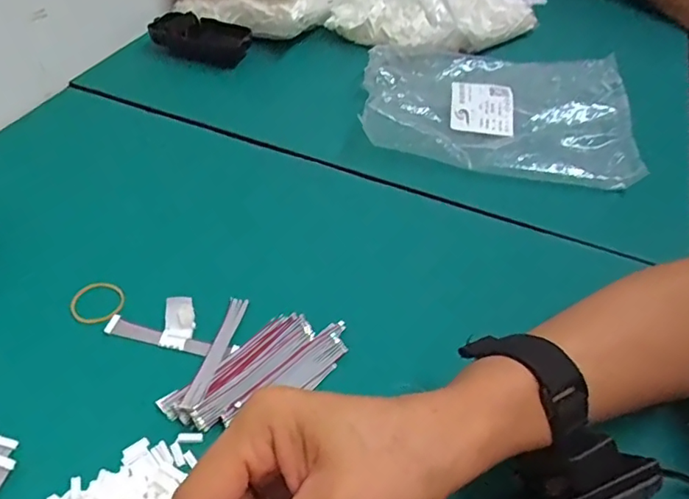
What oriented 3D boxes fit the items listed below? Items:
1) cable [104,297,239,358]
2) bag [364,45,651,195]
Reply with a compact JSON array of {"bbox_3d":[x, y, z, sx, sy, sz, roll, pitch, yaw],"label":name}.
[{"bbox_3d":[-0.111,0.048,0.346,0.085,0.007,0.033,12,84,7],"label":"cable"},{"bbox_3d":[0.146,-0.140,0.513,0.246,0.033,0.182,12,48,6],"label":"bag"}]

